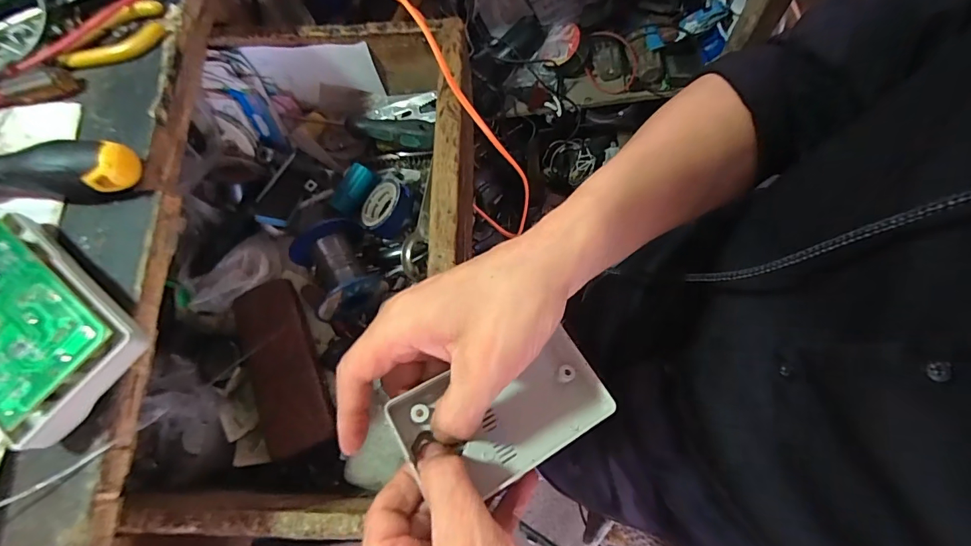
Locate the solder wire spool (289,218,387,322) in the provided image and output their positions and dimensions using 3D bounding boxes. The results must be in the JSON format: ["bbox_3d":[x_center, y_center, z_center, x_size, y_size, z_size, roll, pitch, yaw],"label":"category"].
[{"bbox_3d":[-0.126,-0.001,0.396,0.061,0.065,0.080,-29,70,-7],"label":"solder wire spool"}]

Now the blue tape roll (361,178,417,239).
[{"bbox_3d":[-0.088,-0.058,0.420,0.046,0.031,0.050,17,79,45],"label":"blue tape roll"}]

